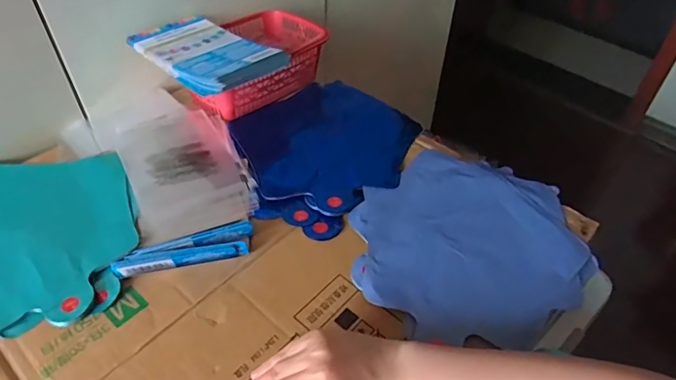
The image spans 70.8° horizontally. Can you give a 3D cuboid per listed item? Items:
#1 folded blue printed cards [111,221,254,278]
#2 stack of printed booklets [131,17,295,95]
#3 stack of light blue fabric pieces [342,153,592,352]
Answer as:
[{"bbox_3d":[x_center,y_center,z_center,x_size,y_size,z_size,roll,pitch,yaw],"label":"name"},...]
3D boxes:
[{"bbox_3d":[-0.149,0.063,0.468,0.131,0.023,0.030,-12,46,-13],"label":"folded blue printed cards"},{"bbox_3d":[-0.167,-0.175,0.601,0.187,0.019,0.113,30,51,27],"label":"stack of printed booklets"},{"bbox_3d":[0.138,0.050,0.504,0.230,0.021,0.237,9,45,9],"label":"stack of light blue fabric pieces"}]

